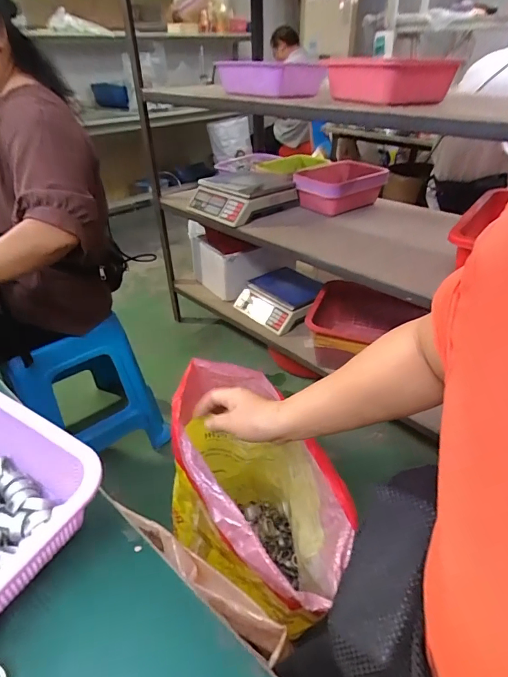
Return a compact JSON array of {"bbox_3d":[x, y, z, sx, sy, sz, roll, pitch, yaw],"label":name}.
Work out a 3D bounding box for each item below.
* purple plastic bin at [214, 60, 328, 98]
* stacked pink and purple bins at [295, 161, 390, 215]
[{"bbox_3d":[0.045,-0.608,0.948,0.200,0.072,0.182,24,44,31],"label":"purple plastic bin"},{"bbox_3d":[0.275,-0.480,1.306,0.276,0.111,0.180,-16,38,-20],"label":"stacked pink and purple bins"}]

